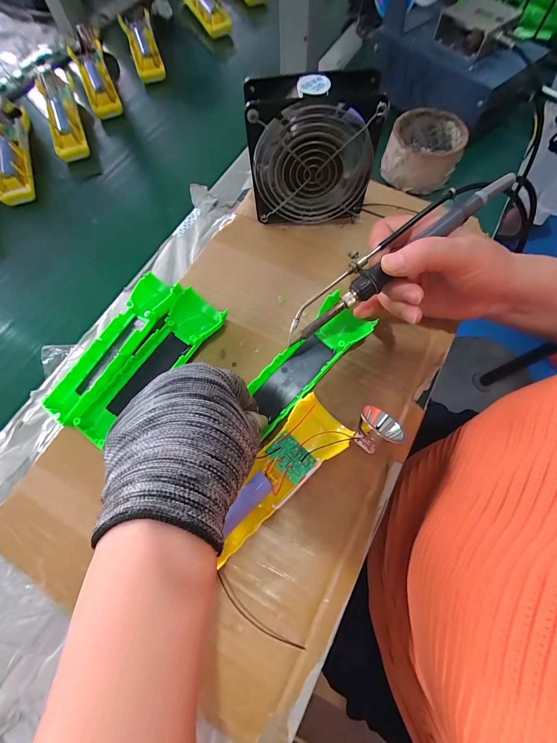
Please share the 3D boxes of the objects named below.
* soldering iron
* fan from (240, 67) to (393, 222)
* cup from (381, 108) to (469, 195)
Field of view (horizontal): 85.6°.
[{"bbox_3d":[0.089,-0.094,0.241,0.206,0.014,0.032,-36,72,5],"label":"soldering iron"},{"bbox_3d":[0.031,-0.211,0.305,0.116,0.127,0.049,-4,69,-1],"label":"fan"},{"bbox_3d":[0.177,-0.269,0.369,0.083,0.049,0.084,0,69,1],"label":"cup"}]

